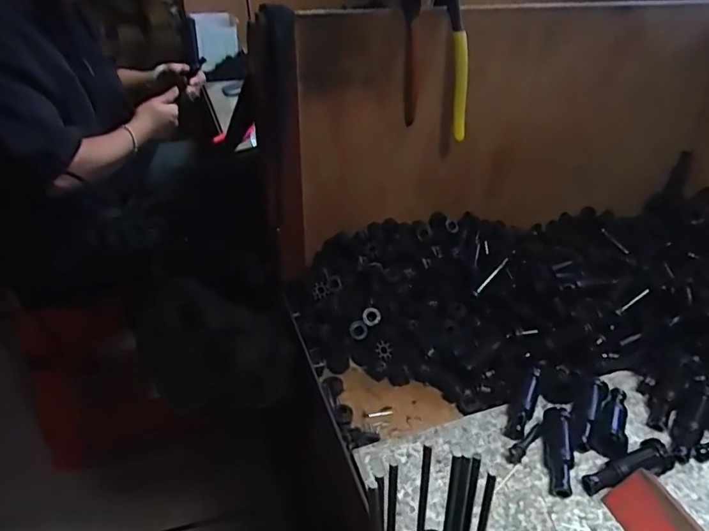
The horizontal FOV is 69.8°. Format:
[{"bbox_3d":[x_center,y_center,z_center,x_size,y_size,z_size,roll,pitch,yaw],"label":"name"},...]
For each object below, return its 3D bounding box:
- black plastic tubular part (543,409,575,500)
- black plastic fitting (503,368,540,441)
[{"bbox_3d":[0.153,0.135,0.379,0.018,0.023,0.070,9,35,11],"label":"black plastic tubular part"},{"bbox_3d":[0.140,0.110,0.417,0.018,0.021,0.070,16,37,21],"label":"black plastic fitting"}]

